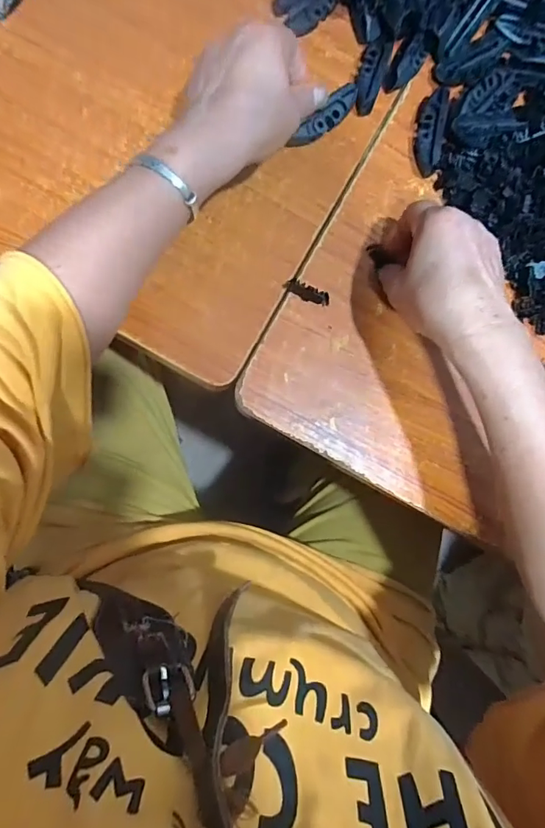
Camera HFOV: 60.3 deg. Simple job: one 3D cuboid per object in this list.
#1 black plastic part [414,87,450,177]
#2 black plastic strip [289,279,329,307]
[{"bbox_3d":[0.134,-0.240,0.399,0.020,0.025,0.068,3,84,-6],"label":"black plastic part"},{"bbox_3d":[0.029,-0.099,0.380,0.035,0.004,0.012,23,82,-3],"label":"black plastic strip"}]

